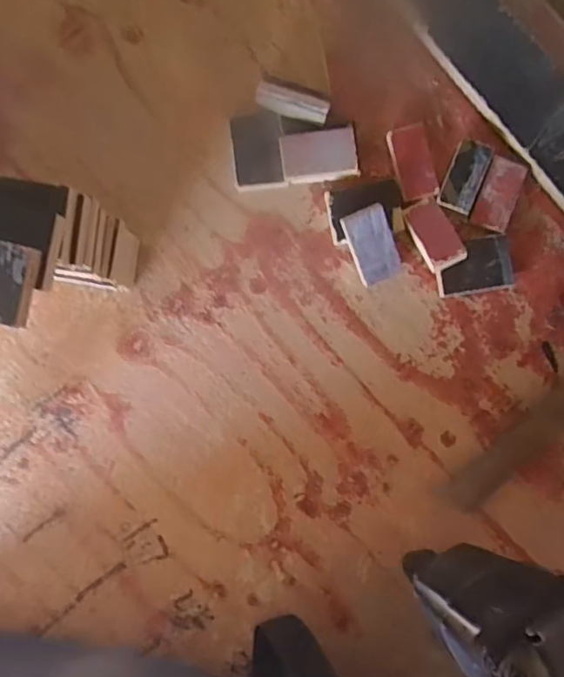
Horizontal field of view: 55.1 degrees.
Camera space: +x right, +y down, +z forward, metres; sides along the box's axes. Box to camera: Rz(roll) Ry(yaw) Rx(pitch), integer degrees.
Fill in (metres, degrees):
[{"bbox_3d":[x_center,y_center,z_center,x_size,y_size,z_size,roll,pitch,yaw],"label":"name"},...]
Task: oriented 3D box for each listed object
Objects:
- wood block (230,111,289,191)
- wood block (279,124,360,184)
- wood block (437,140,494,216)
[{"bbox_3d":[-0.021,-0.166,0.479,0.045,0.010,0.066,-5,90,1],"label":"wood block"},{"bbox_3d":[0.034,-0.162,0.480,0.065,0.013,0.041,-9,90,1],"label":"wood block"},{"bbox_3d":[0.163,-0.144,0.478,0.030,0.006,0.062,23,90,0],"label":"wood block"}]

